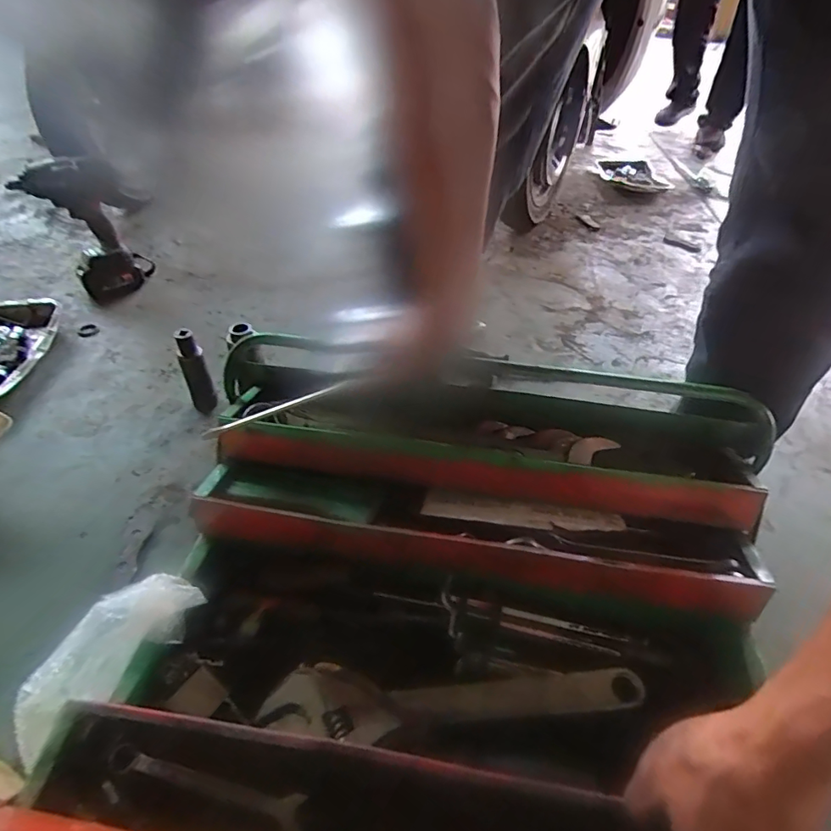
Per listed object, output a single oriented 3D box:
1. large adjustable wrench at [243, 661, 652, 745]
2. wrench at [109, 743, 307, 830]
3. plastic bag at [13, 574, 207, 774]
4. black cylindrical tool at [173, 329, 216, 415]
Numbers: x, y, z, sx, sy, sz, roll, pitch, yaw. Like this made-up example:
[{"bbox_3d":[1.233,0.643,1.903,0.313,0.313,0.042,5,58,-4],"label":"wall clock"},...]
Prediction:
[{"bbox_3d":[0.037,0.269,0.463,0.353,0.018,0.061,1,43,-2],"label":"large adjustable wrench"},{"bbox_3d":[-0.151,0.264,0.352,0.145,0.005,0.022,12,44,10],"label":"wrench"},{"bbox_3d":[-0.274,0.210,0.426,0.191,0.049,0.064,-43,56,-11],"label":"plastic bag"},{"bbox_3d":[-0.345,-0.064,0.772,0.037,0.145,0.036,-21,48,-23],"label":"black cylindrical tool"}]

